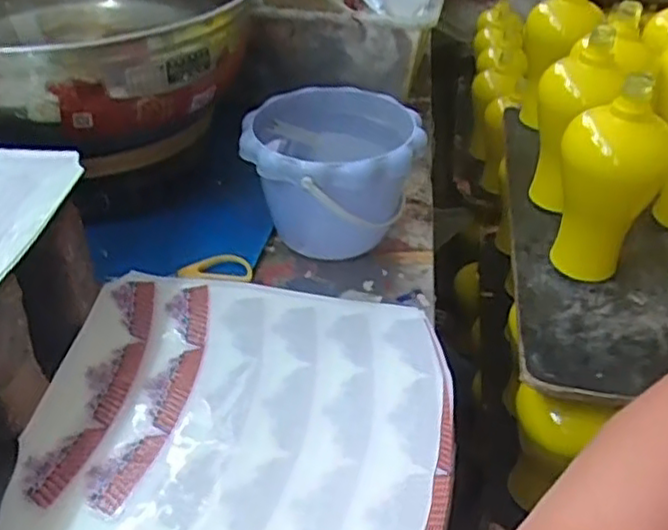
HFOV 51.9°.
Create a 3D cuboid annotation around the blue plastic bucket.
[{"bbox_3d":[-0.001,-0.077,0.624,0.144,0.115,0.157,0,38,0],"label":"blue plastic bucket"}]

